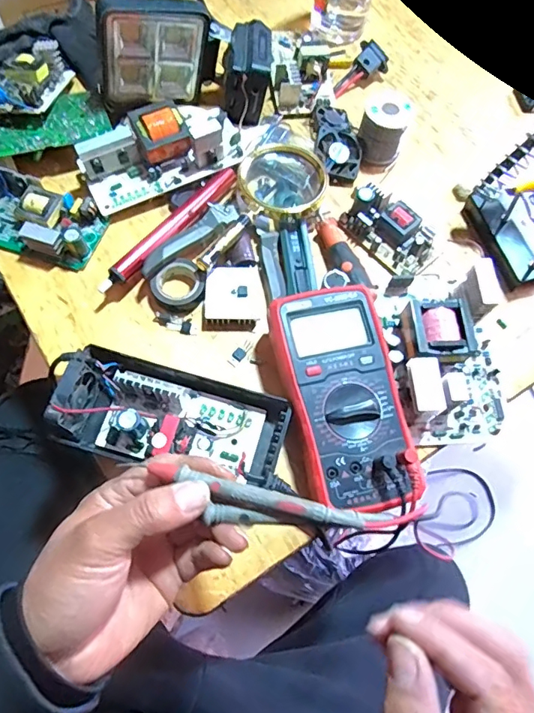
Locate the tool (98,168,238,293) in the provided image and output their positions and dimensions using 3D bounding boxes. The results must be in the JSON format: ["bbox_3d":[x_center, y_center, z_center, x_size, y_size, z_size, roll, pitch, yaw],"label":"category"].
[{"bbox_3d":[-0.093,-0.126,0.472,0.020,0.015,0.183,35,70,11],"label":"tool"}]

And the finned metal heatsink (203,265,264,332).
[{"bbox_3d":[-0.032,-0.055,0.458,0.055,0.018,0.058,-2,68,-4],"label":"finned metal heatsink"}]

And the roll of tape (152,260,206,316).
[{"bbox_3d":[-0.081,-0.065,0.457,0.047,0.018,0.045,1,68,-3],"label":"roll of tape"}]

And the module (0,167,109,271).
[{"bbox_3d":[-0.223,-0.135,0.471,0.116,0.033,0.067,17,68,4],"label":"module"}]

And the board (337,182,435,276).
[{"bbox_3d":[0.123,-0.127,0.480,0.092,0.035,0.053,41,71,13],"label":"board"}]

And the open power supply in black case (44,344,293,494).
[{"bbox_3d":[-0.073,0.049,0.387,0.189,0.047,0.084,14,68,3],"label":"open power supply in black case"}]

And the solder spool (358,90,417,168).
[{"bbox_3d":[0.126,-0.246,0.523,0.052,0.056,0.058,19,68,5],"label":"solder spool"}]

